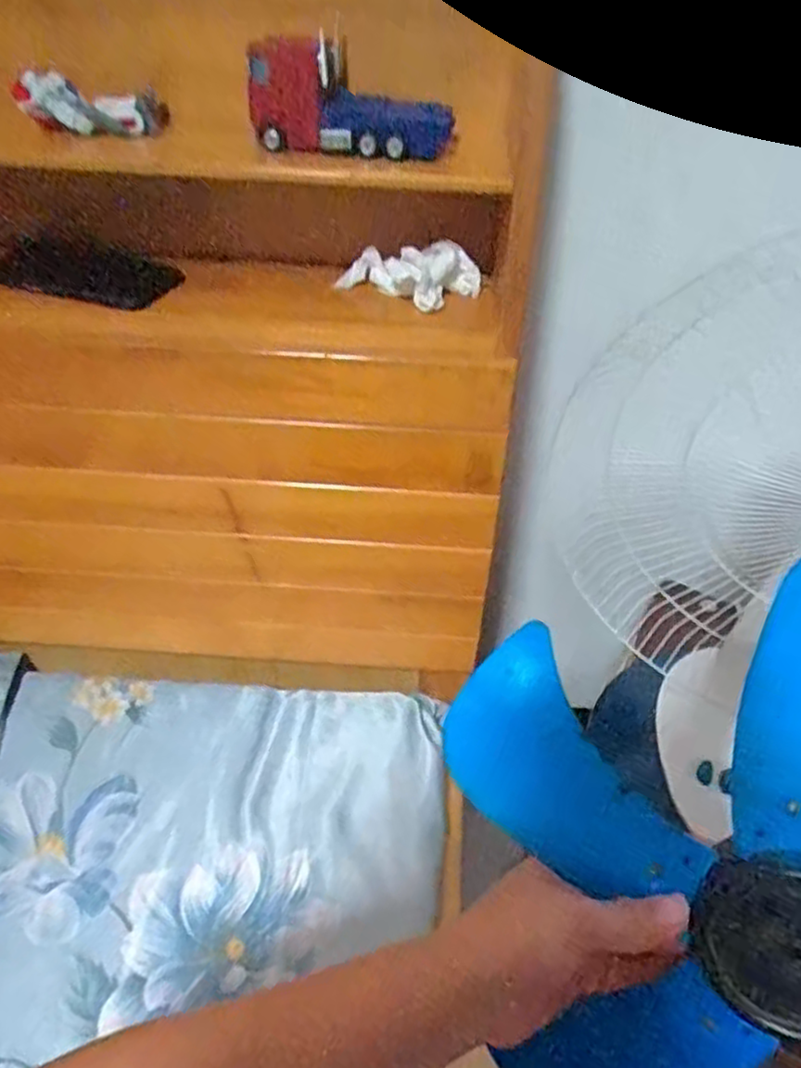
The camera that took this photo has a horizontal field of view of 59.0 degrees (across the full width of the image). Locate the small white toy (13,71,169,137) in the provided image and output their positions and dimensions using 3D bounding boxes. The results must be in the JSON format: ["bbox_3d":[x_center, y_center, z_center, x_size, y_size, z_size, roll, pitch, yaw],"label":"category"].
[{"bbox_3d":[-0.245,-0.344,0.570,0.118,0.039,0.049,-7,42,-26],"label":"small white toy"}]

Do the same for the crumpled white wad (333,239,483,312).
[{"bbox_3d":[0.008,-0.230,0.619,0.110,0.037,0.069,28,48,26],"label":"crumpled white wad"}]

